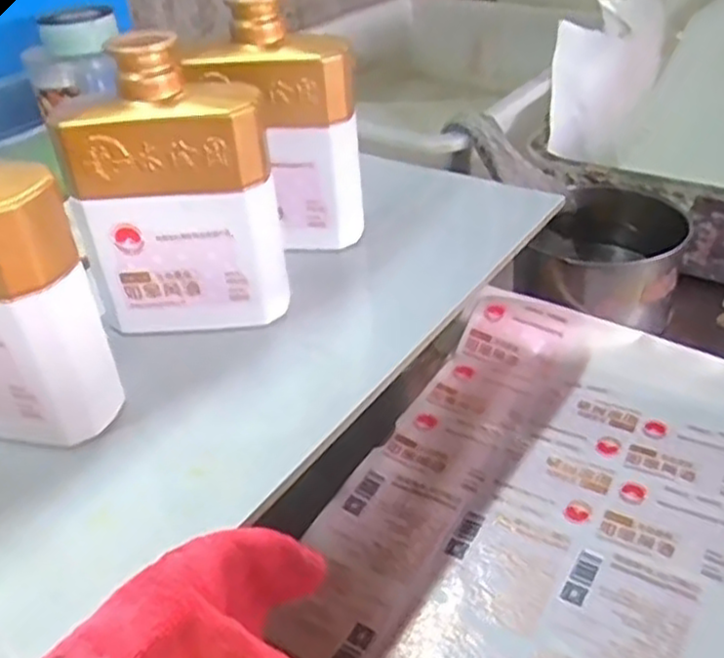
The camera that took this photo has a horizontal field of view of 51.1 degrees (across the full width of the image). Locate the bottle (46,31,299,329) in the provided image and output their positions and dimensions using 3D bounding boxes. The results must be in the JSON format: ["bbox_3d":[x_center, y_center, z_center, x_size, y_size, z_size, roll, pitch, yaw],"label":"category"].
[{"bbox_3d":[-0.106,-0.080,0.439,0.117,0.155,0.054,-1,37,-1],"label":"bottle"}]

